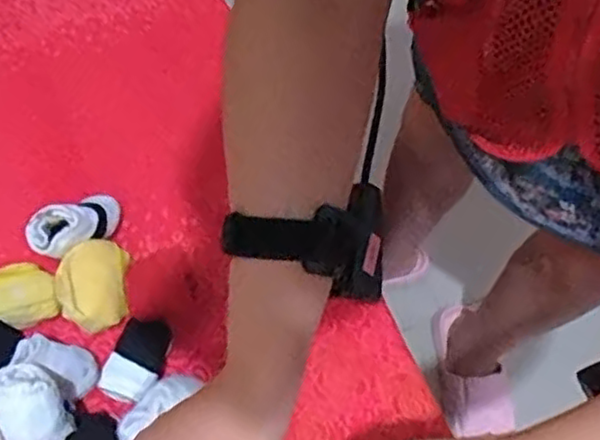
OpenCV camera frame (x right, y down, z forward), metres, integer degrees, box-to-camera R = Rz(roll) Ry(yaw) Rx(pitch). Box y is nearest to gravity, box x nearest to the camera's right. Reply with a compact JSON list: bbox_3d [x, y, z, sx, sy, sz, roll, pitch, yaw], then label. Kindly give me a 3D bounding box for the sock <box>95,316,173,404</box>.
[{"bbox_3d":[-0.128,0.111,0.550,0.040,0.028,0.069,16,61,6],"label":"sock"}]

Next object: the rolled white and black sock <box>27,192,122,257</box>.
[{"bbox_3d":[-0.197,-0.001,0.606,0.083,0.037,0.040,-24,64,-33],"label":"rolled white and black sock"}]

